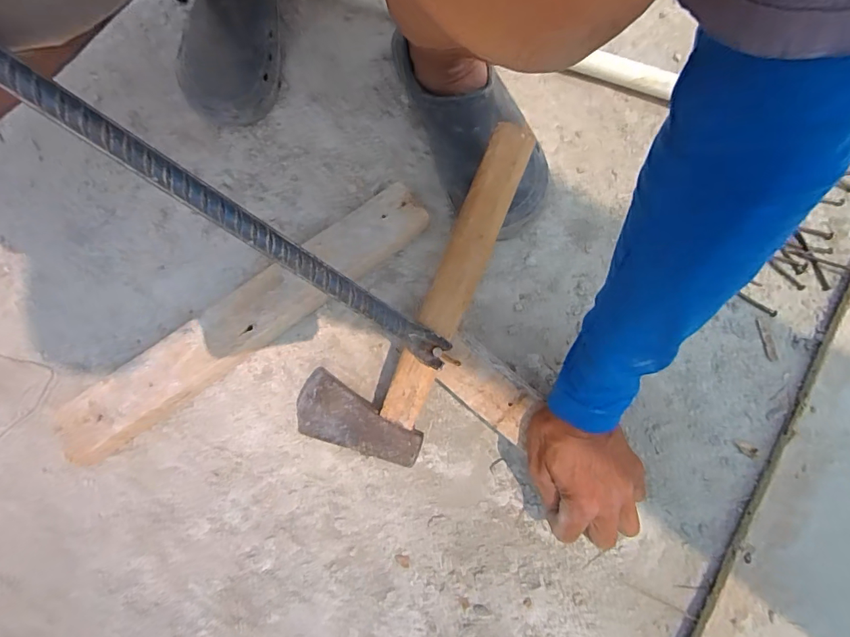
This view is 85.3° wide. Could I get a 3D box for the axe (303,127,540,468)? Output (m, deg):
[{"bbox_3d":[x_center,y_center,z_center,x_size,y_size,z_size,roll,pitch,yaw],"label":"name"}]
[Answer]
[{"bbox_3d":[-0.010,-0.036,0.432,0.115,0.049,0.328,20,78,6],"label":"axe"}]

